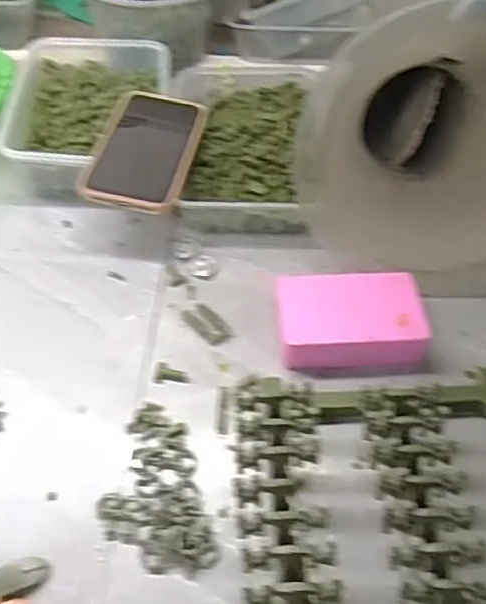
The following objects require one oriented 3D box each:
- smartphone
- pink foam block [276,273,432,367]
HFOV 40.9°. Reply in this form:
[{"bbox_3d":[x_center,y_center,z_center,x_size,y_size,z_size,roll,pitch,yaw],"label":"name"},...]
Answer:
[{"bbox_3d":[-0.083,-0.137,0.572,0.081,0.013,0.159,8,49,5],"label":"smartphone"},{"bbox_3d":[0.082,0.017,0.500,0.110,0.033,0.076,-5,51,-6],"label":"pink foam block"}]

